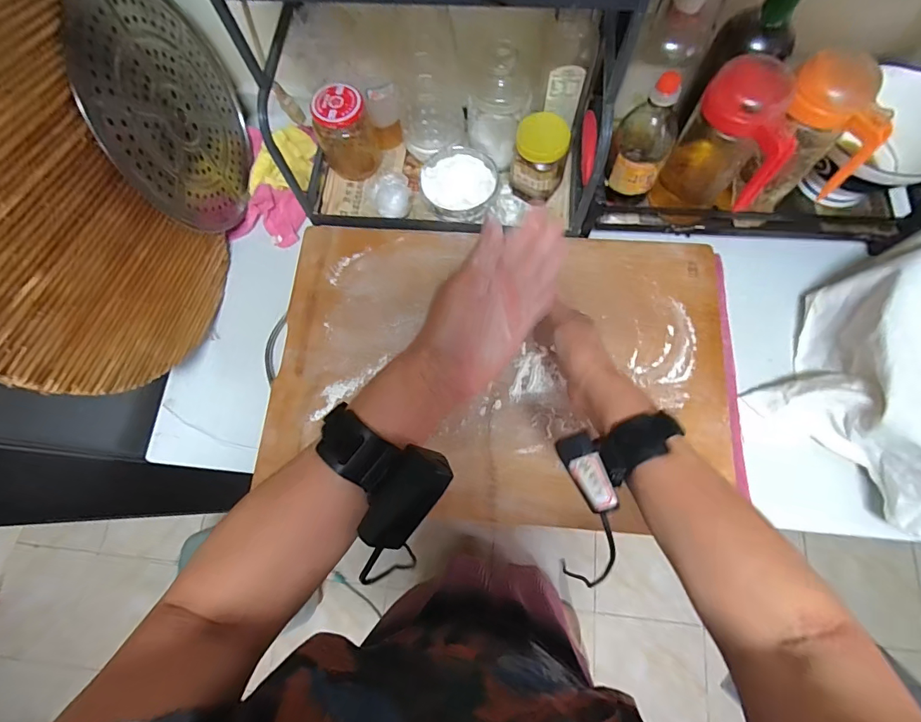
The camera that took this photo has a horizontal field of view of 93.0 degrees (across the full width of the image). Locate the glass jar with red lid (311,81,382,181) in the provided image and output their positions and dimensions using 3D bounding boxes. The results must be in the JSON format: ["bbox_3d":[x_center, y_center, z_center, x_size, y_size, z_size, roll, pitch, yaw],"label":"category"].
[{"bbox_3d":[-0.167,-0.328,0.642,0.082,0.117,0.070,-19,73,-4],"label":"glass jar with red lid"}]

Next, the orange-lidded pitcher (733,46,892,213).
[{"bbox_3d":[0.397,-0.254,0.512,0.101,0.162,0.088,5,73,4],"label":"orange-lidded pitcher"}]

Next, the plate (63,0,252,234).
[{"bbox_3d":[-0.367,-0.324,0.567,0.008,0.268,0.278,-5,74,11],"label":"plate"}]

